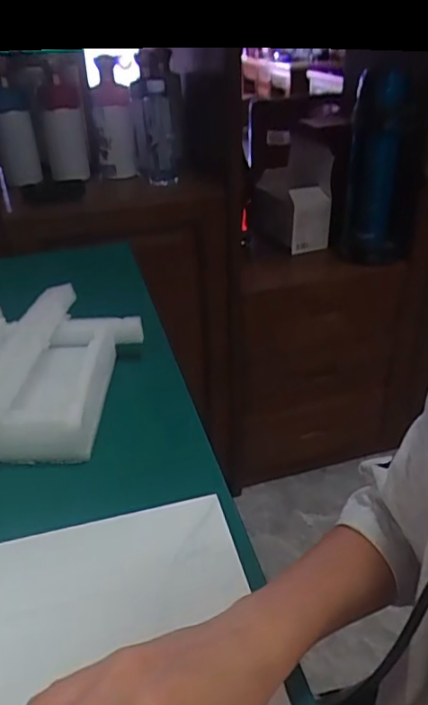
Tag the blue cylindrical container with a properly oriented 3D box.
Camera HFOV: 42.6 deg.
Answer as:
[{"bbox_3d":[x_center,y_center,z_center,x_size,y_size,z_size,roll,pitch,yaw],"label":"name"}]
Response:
[{"bbox_3d":[0.357,-0.384,1.159,0.119,0.372,0.119,-4,35,3],"label":"blue cylindrical container"}]

